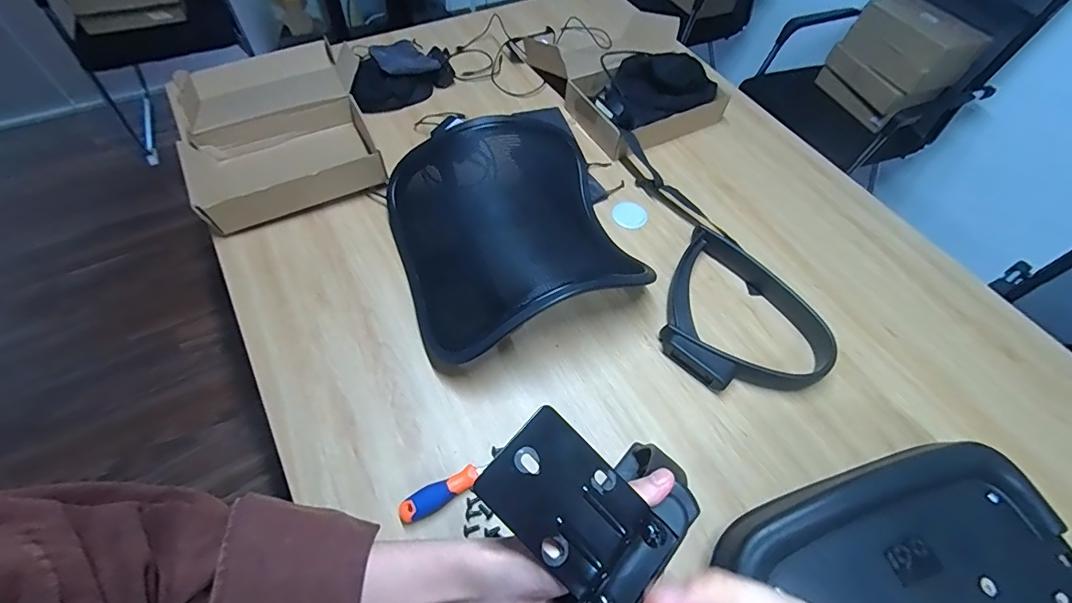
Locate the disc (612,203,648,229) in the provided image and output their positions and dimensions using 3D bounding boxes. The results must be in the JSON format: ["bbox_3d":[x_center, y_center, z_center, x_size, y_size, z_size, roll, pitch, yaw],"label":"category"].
[{"bbox_3d":[0.184,-0.170,0.915,0.067,0.009,0.071,2,57,-3],"label":"disc"}]

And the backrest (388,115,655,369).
[{"bbox_3d":[-0.048,-0.128,0.791,0.371,0.135,0.430,-17,60,-14],"label":"backrest"}]

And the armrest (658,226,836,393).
[{"bbox_3d":[0.352,0.022,0.778,0.258,0.047,0.293,20,59,7],"label":"armrest"}]

